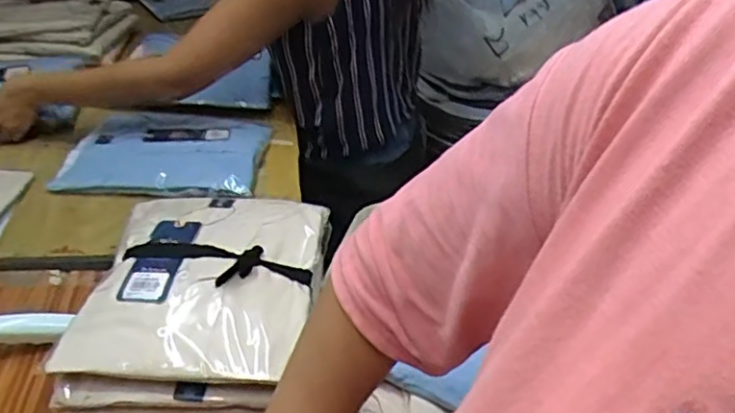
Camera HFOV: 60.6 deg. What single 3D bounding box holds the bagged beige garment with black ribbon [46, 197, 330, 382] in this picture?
[{"bbox_3d":[-0.148,0.058,0.600,0.198,0.026,0.243,4,34,-1],"label":"bagged beige garment with black ribbon"}]

